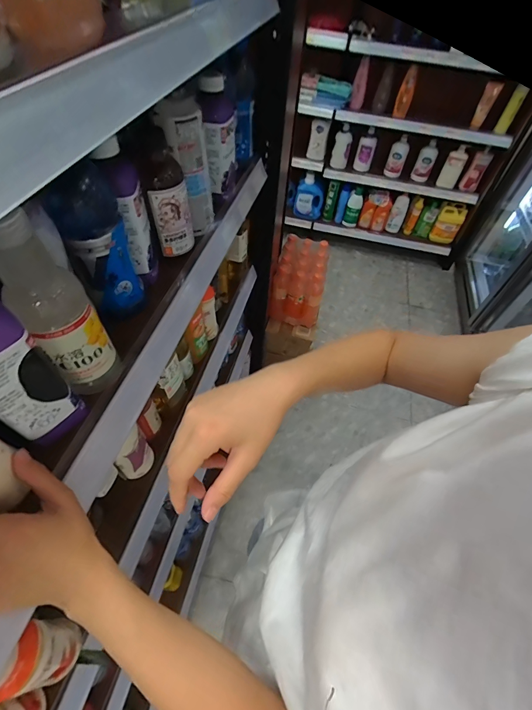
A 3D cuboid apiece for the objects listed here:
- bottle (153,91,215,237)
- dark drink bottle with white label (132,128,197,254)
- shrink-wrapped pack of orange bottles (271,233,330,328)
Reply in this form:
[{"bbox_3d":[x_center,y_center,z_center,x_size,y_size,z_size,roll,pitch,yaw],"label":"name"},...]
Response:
[{"bbox_3d":[-0.112,-0.269,0.491,0.054,0.173,0.058,17,54,8],"label":"bottle"},{"bbox_3d":[-0.136,-0.221,0.462,0.058,0.149,0.064,-4,54,-8],"label":"dark drink bottle with white label"},{"bbox_3d":[0.131,-0.281,1.271,0.178,0.226,0.236,13,53,4],"label":"shrink-wrapped pack of orange bottles"}]

